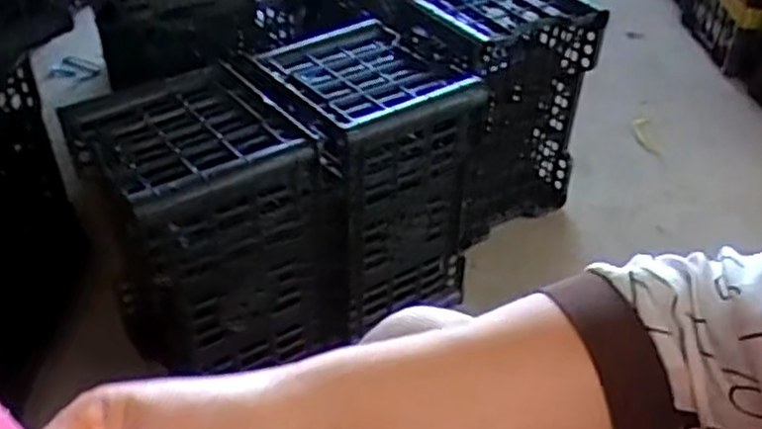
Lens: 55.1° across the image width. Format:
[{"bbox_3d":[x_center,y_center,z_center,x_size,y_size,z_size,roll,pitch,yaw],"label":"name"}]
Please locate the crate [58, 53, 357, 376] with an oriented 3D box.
[{"bbox_3d":[-0.236,0.003,1.017,0.254,0.347,0.294,-24,45,-27],"label":"crate"}]

